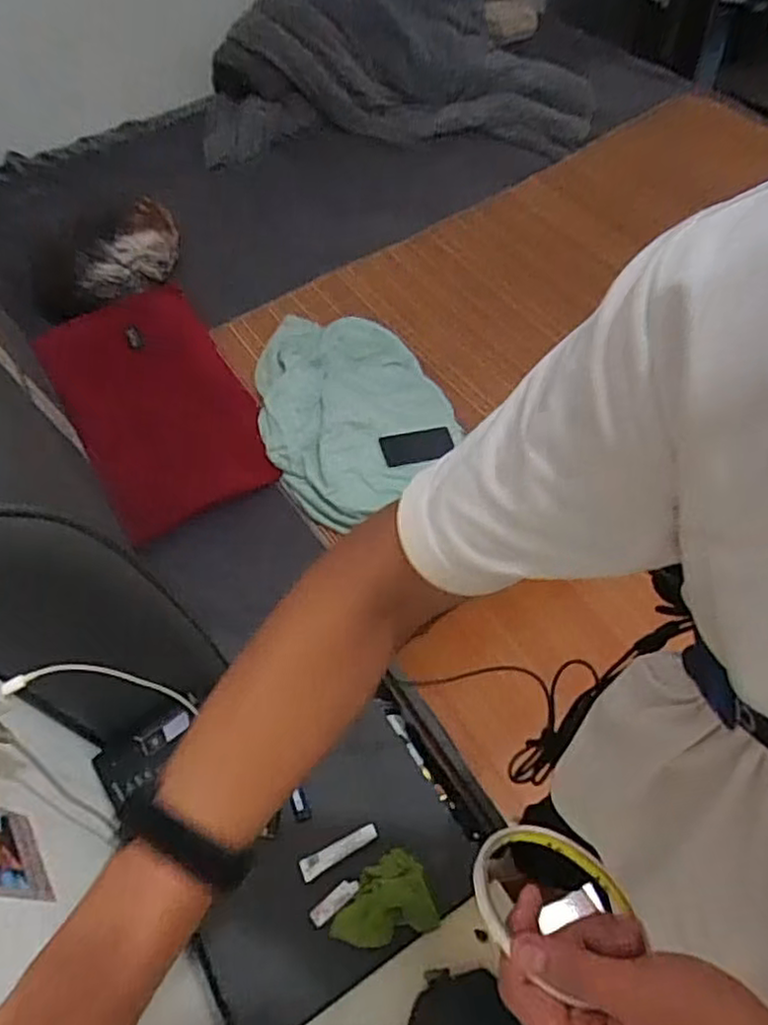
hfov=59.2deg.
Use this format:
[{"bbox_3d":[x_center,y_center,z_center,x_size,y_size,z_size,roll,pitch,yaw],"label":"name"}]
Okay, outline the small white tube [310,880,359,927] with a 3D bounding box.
[{"bbox_3d":[-0.071,0.561,0.978,0.079,0.009,0.025,-34,60,-17],"label":"small white tube"}]

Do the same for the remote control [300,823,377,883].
[{"bbox_3d":[-0.068,0.502,1.012,0.122,0.011,0.030,-28,59,-14],"label":"remote control"}]

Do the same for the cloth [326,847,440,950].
[{"bbox_3d":[-0.007,0.547,0.960,0.146,0.066,0.106,-15,56,-5],"label":"cloth"}]

